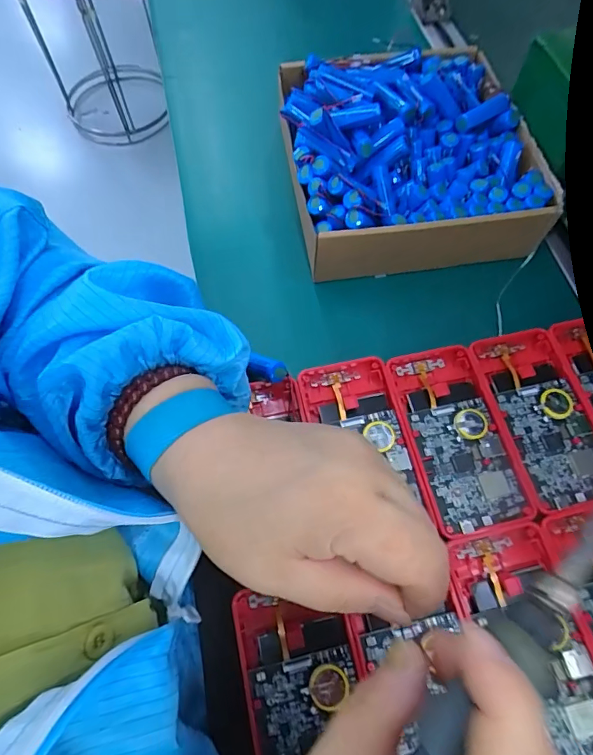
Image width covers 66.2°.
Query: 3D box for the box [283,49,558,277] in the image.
[{"bbox_3d":[0.089,-0.191,0.385,0.189,0.068,0.200,-5,65,-3],"label":"box"}]

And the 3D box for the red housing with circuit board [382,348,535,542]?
[{"bbox_3d":[0.105,0.038,0.302,0.063,0.008,0.122,-12,66,-6],"label":"red housing with circuit board"}]

